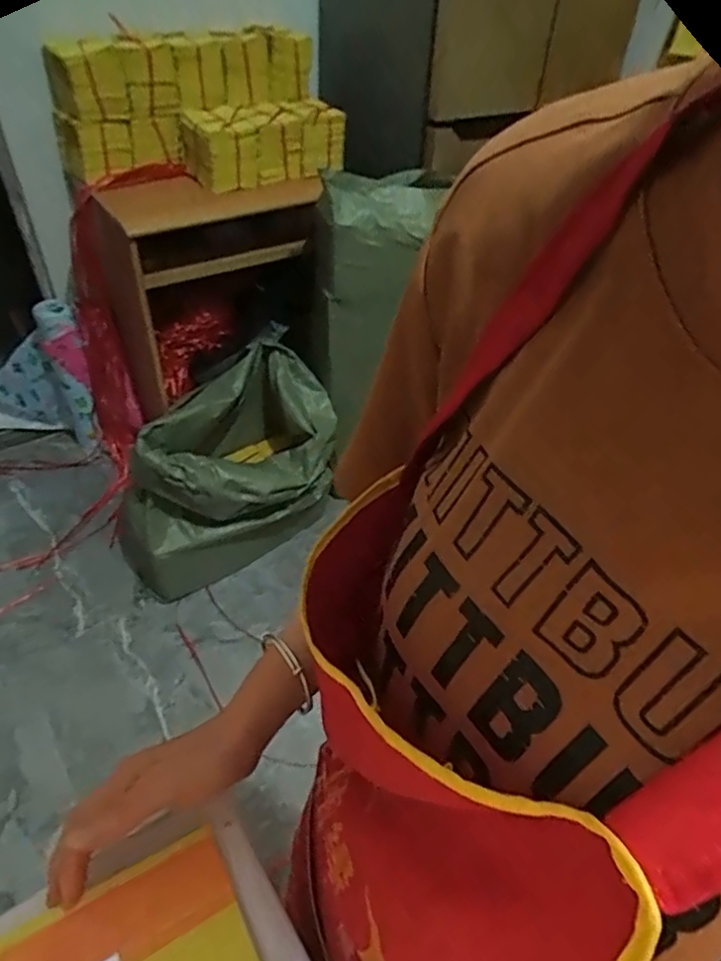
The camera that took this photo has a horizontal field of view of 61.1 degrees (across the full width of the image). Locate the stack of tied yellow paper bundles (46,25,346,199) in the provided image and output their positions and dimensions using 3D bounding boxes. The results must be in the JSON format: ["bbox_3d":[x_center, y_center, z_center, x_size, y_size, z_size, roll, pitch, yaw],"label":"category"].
[{"bbox_3d":[-0.356,-0.892,1.458,0.337,0.298,0.667,35,51,29],"label":"stack of tied yellow paper bundles"}]

